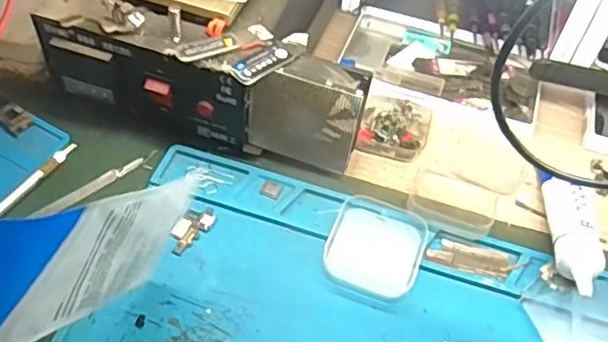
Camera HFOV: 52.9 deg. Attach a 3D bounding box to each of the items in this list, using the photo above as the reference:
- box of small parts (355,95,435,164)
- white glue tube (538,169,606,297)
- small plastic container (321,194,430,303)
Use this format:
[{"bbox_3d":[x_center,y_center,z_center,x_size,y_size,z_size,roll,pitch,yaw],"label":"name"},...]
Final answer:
[{"bbox_3d":[0.077,-0.040,0.508,0.056,0.019,0.062,17,53,9],"label":"box of small parts"},{"bbox_3d":[0.193,0.043,0.439,0.032,0.028,0.114,12,52,4],"label":"white glue tube"},{"bbox_3d":[0.051,0.052,0.427,0.064,0.015,0.071,19,53,10],"label":"small plastic container"}]

